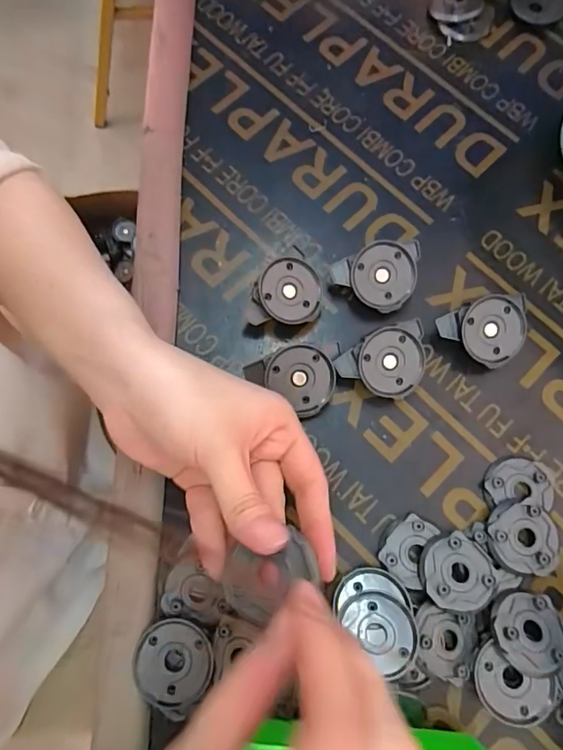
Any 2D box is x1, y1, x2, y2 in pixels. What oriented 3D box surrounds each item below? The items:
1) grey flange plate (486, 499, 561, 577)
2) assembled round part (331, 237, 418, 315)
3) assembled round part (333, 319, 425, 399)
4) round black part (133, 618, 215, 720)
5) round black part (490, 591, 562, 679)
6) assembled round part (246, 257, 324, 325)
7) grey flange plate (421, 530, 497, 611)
[{"bbox_3d":[0.140,0.095,0.280,0.040,0.013,0.040,0,75,1],"label":"grey flange plate"},{"bbox_3d":[0.061,-0.066,0.313,0.054,0.019,0.044,7,103,-3],"label":"assembled round part"},{"bbox_3d":[0.062,-0.005,0.298,0.054,0.028,0.040,-15,75,-3],"label":"assembled round part"},{"bbox_3d":[-0.058,0.155,0.256,0.041,0.009,0.041,0,75,1],"label":"round black part"},{"bbox_3d":[0.135,0.140,0.257,0.038,0.009,0.039,0,75,1],"label":"round black part"},{"bbox_3d":[0.002,-0.053,0.310,0.044,0.015,0.042,4,88,-16],"label":"assembled round part"},{"bbox_3d":[0.098,0.112,0.268,0.039,0.007,0.039,0,75,1],"label":"grey flange plate"}]

